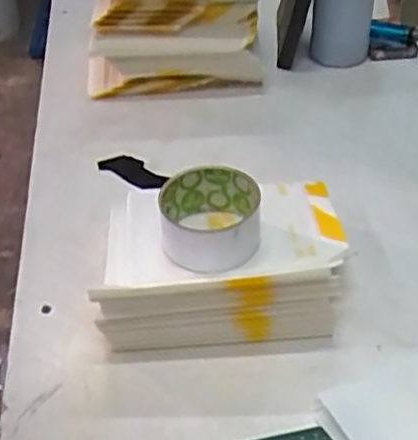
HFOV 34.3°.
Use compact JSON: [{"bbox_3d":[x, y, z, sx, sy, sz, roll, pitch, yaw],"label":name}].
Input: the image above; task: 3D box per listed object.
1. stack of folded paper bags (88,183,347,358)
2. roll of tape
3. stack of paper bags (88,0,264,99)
[{"bbox_3d":[0.012,0.021,0.559,0.196,0.070,0.163,-4,39,-2],"label":"stack of folded paper bags"},{"bbox_3d":[0.001,-0.001,0.554,0.079,0.043,0.083,-2,39,1],"label":"roll of tape"},{"bbox_3d":[-0.046,-0.269,0.888,0.216,0.131,0.170,-1,39,2],"label":"stack of paper bags"}]

